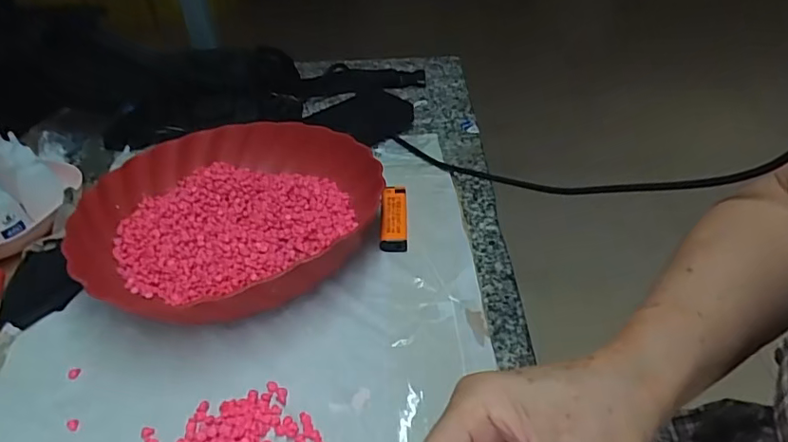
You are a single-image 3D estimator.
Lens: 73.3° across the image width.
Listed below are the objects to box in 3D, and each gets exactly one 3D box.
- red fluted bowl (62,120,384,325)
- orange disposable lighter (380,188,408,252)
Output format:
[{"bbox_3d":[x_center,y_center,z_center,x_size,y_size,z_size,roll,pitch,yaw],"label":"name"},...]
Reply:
[{"bbox_3d":[-0.134,-0.007,0.441,0.238,0.048,0.233,11,42,17],"label":"red fluted bowl"},{"bbox_3d":[0.000,-0.002,0.456,0.022,0.014,0.076,-2,39,2],"label":"orange disposable lighter"}]

